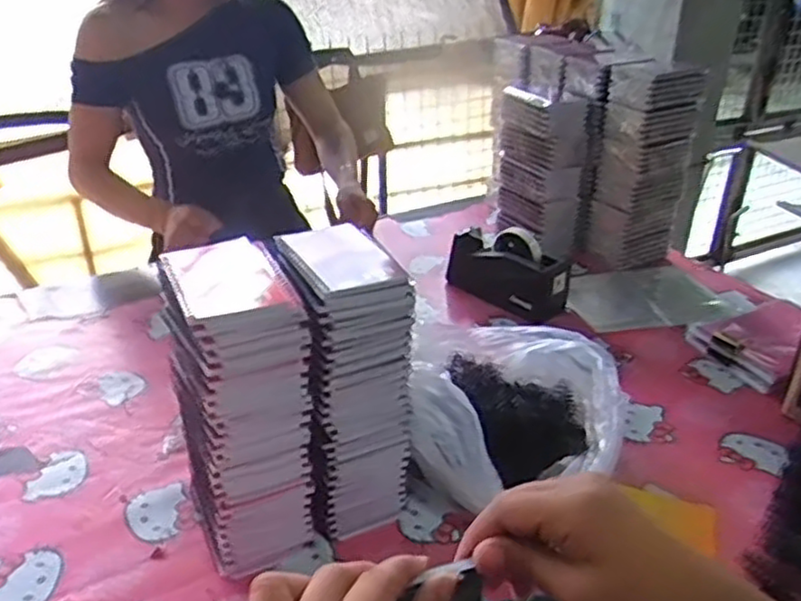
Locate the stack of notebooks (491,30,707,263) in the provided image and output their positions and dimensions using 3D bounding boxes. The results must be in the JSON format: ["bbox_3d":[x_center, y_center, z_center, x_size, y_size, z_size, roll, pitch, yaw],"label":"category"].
[{"bbox_3d":[0.337,-0.280,1.334,0.339,0.338,0.273,6,29,7],"label":"stack of notebooks"}]

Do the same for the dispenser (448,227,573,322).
[{"bbox_3d":[0.174,-0.055,1.173,0.208,0.105,0.067,25,37,35],"label":"dispenser"}]

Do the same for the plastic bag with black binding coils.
[{"bbox_3d":[0.134,0.109,0.853,0.239,0.127,0.318,3,29,1],"label":"plastic bag with black binding coils"}]

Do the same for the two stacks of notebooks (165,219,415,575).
[{"bbox_3d":[-0.111,0.095,0.707,0.209,0.304,0.129,-13,33,-25],"label":"two stacks of notebooks"}]

